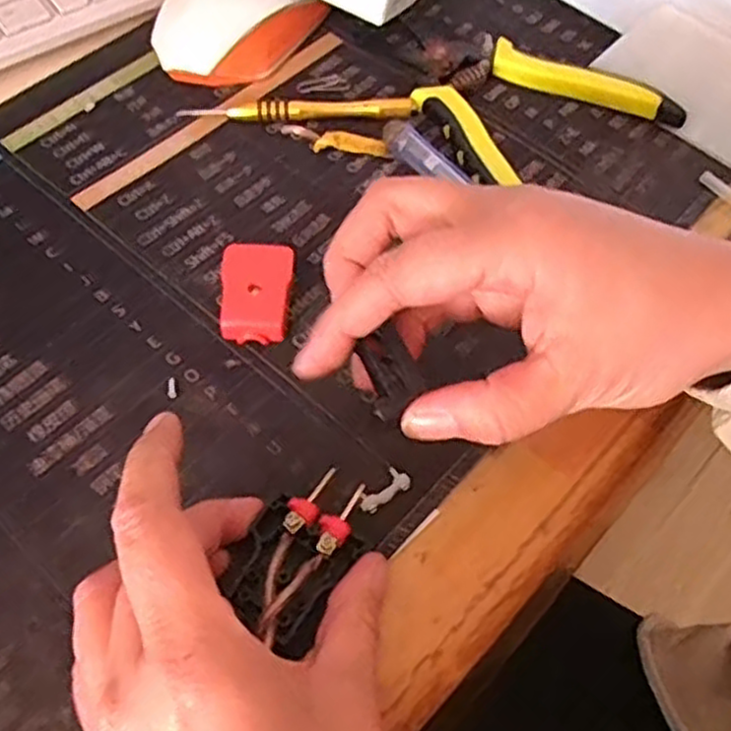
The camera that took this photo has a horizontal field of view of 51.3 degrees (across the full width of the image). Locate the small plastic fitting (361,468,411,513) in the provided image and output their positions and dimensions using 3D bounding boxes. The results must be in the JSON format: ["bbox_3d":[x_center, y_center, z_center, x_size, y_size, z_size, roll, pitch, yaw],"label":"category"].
[{"bbox_3d":[0.007,0.046,0.281,0.010,0.004,0.021,41,66,19],"label":"small plastic fitting"}]

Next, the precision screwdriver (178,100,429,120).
[{"bbox_3d":[-0.032,-0.126,0.377,0.116,0.009,0.010,2,59,-2],"label":"precision screwdriver"}]

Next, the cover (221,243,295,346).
[{"bbox_3d":[-0.045,-0.029,0.316,0.028,0.016,0.041,3,59,-1],"label":"cover"}]

